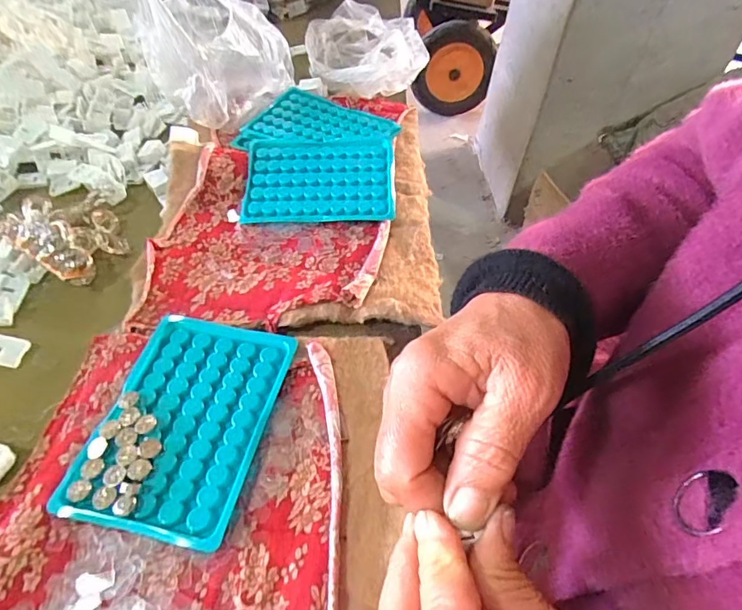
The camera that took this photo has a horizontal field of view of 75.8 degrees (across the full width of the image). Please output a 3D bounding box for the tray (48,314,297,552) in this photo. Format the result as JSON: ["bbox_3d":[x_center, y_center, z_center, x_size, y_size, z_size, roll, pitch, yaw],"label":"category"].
[{"bbox_3d":[-0.108,0.064,0.282,0.093,0.008,0.133,11,51,6],"label":"tray"}]

